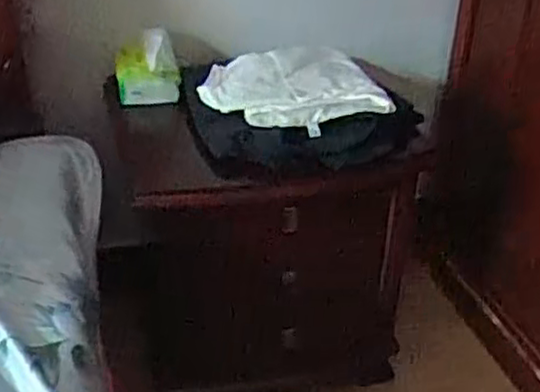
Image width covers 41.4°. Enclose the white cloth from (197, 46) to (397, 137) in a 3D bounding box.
[{"bbox_3d":[0.036,-0.175,1.149,0.273,0.037,0.219,-10,36,-17],"label":"white cloth"}]

